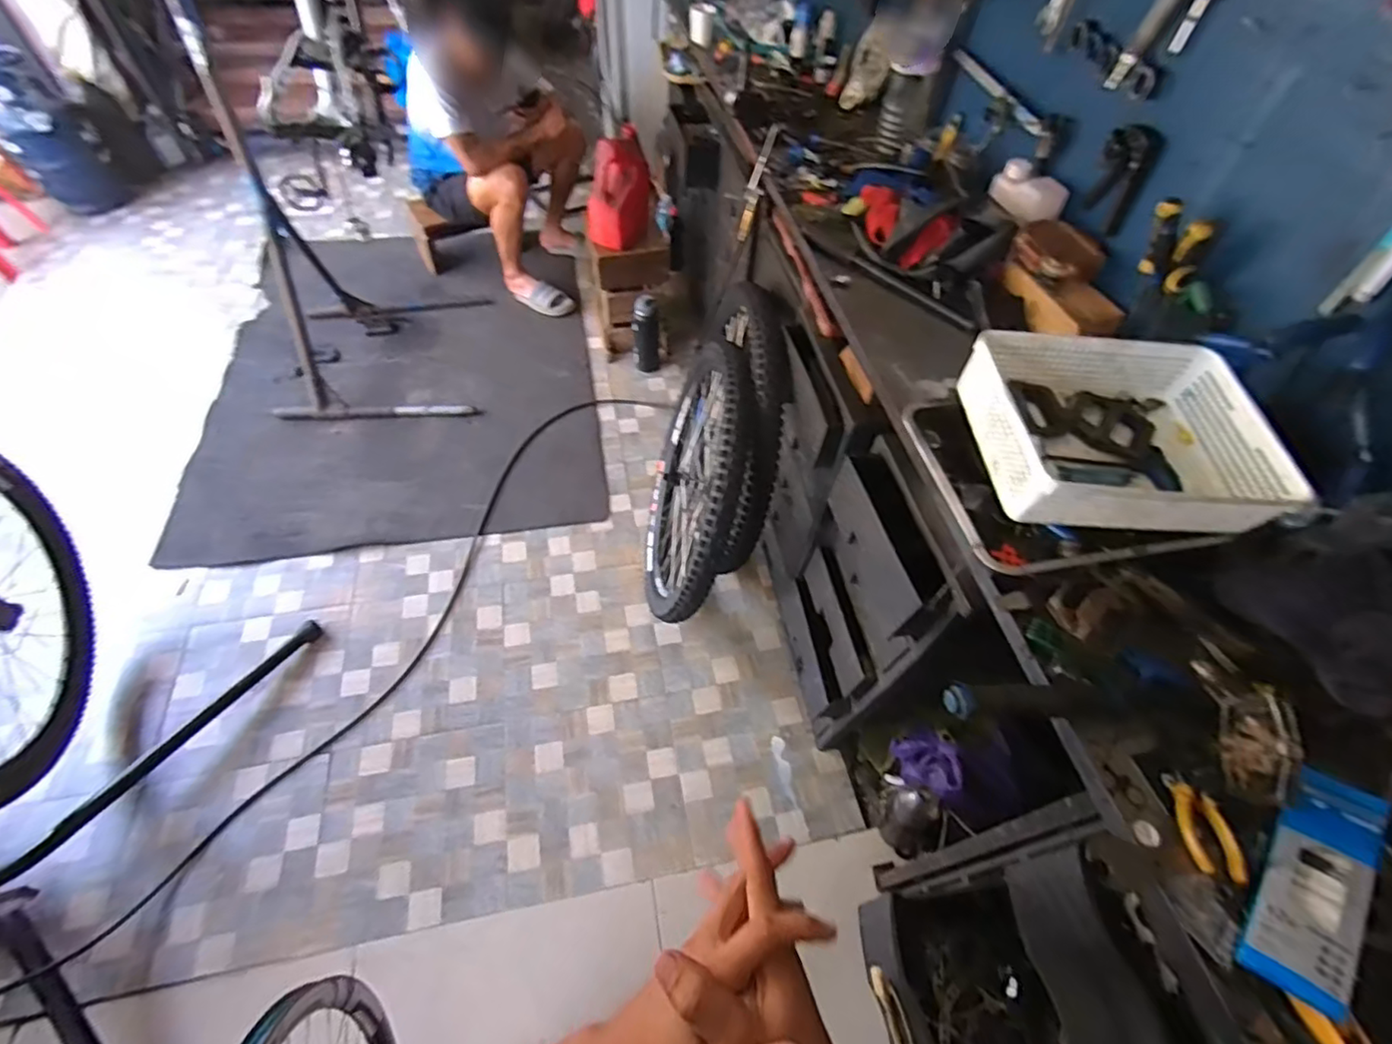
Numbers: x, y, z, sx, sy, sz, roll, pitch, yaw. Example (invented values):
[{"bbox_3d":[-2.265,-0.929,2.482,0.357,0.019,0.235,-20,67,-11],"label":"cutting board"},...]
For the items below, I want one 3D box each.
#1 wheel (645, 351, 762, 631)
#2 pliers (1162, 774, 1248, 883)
[{"bbox_3d":[-0.004,-0.092,1.520,0.069,0.658,0.663,11,32,-14],"label":"wheel"},{"bbox_3d":[0.520,0.309,0.618,0.053,0.021,0.093,11,54,5],"label":"pliers"}]

